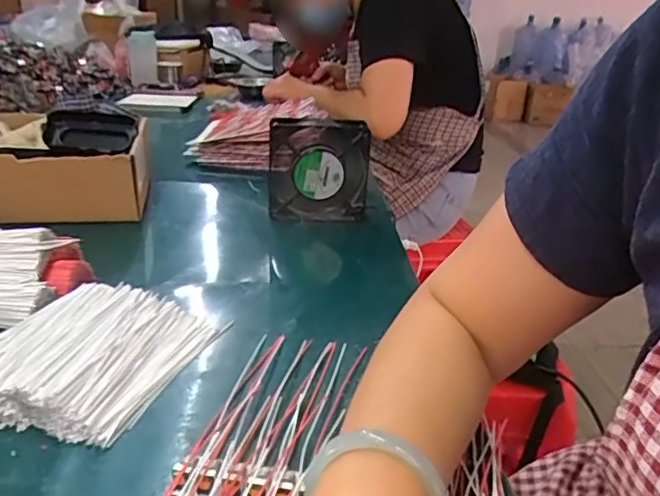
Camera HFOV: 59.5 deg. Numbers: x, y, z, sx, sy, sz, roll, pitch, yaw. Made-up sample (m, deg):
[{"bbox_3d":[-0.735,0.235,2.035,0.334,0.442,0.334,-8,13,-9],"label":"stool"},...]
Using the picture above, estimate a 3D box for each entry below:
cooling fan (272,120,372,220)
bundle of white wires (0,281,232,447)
[{"bbox_3d":[-0.011,-0.094,0.699,0.119,0.123,0.032,-3,25,-13],"label":"cooling fan"},{"bbox_3d":[-0.183,0.076,0.428,0.140,0.031,0.169,12,25,20],"label":"bundle of white wires"}]

